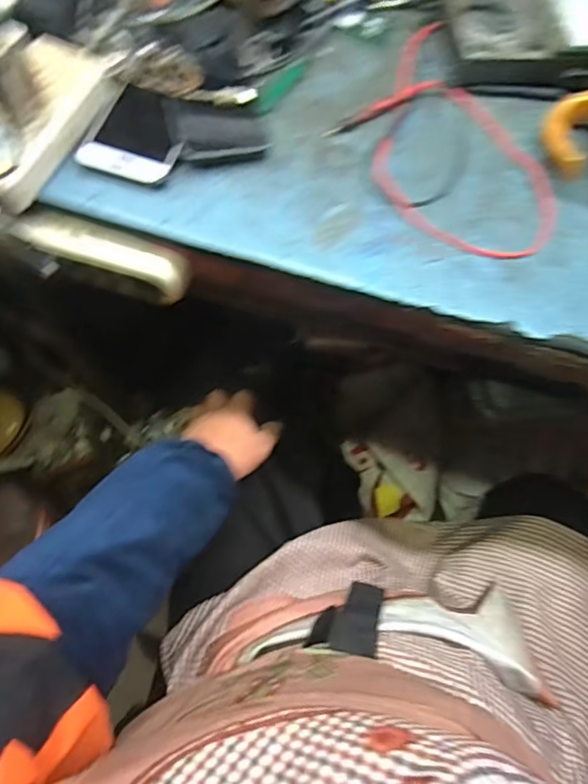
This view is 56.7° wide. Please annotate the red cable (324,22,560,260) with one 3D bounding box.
[{"bbox_3d":[0.127,-0.227,0.490,0.150,0.012,0.272,-22,69,-12],"label":"red cable"}]

